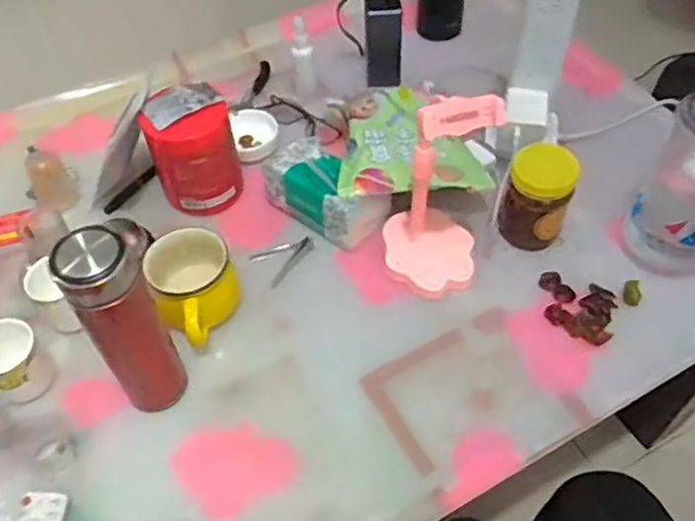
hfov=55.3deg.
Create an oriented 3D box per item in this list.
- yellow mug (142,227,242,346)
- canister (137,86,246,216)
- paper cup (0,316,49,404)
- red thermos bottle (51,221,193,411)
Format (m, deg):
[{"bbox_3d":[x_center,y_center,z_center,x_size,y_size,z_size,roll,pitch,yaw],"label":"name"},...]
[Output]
[{"bbox_3d":[-0.162,0.037,0.727,0.090,0.091,0.115,-18,54,-13],"label":"yellow mug"},{"bbox_3d":[-0.188,-0.129,0.822,0.102,0.140,0.105,-10,53,-7],"label":"canister"},{"bbox_3d":[-0.347,0.105,0.687,0.062,0.062,0.071,-36,60,-24],"label":"paper cup"},{"bbox_3d":[-0.201,0.066,0.612,0.061,0.246,0.065,-1,52,1],"label":"red thermos bottle"}]

